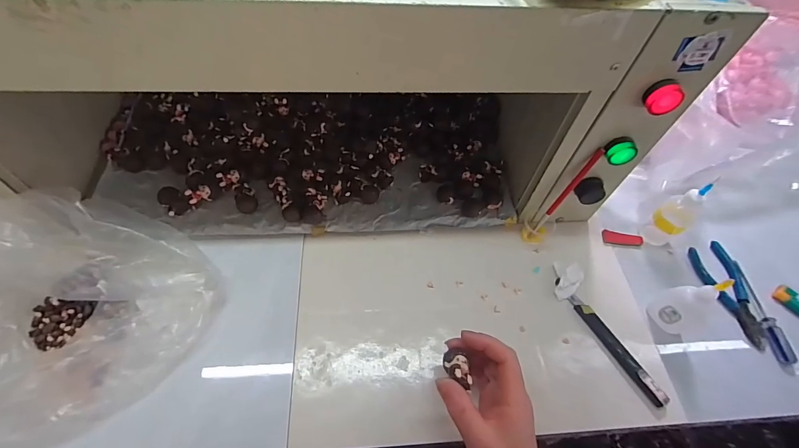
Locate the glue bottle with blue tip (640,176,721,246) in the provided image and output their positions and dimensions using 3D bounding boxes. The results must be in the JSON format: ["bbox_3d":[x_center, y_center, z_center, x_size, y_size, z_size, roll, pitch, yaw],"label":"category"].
[{"bbox_3d":[0.336,-0.009,0.459,0.031,0.109,0.037,-33,64,-20],"label":"glue bottle with blue tip"}]

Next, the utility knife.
[{"bbox_3d":[0.236,0.134,0.412,0.016,0.012,0.131,-25,61,-16],"label":"utility knife"}]

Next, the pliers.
[{"bbox_3d":[0.398,0.080,0.451,0.046,0.024,0.133,-3,58,-3],"label":"pliers"}]

